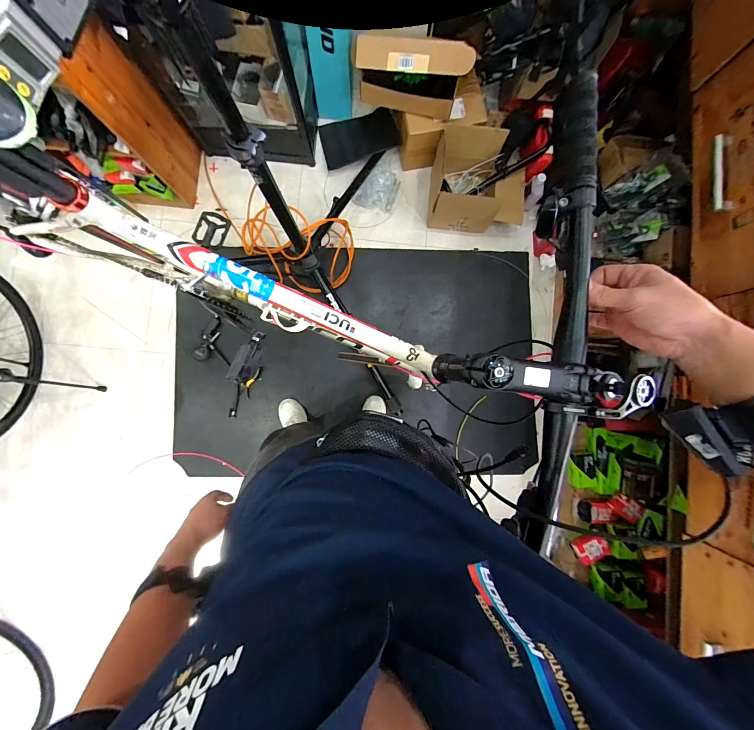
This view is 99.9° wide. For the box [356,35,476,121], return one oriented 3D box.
[{"bbox_3d":[0.125,-1.073,1.167,0.405,0.229,0.135,15,86,-2],"label":"box"}]

